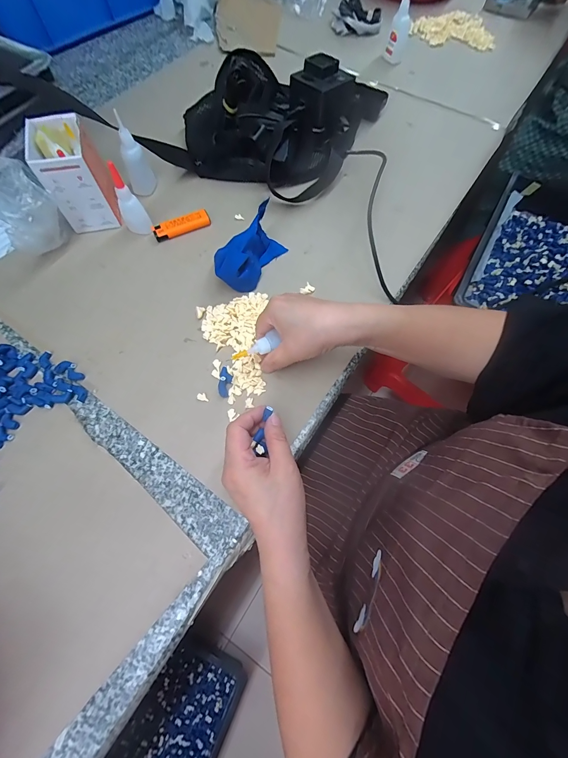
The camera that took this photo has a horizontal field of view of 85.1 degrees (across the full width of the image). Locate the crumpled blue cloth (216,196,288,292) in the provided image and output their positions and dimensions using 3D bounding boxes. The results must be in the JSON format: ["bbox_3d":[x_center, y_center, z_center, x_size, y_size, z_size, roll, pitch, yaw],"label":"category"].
[{"bbox_3d":[-0.046,-0.165,0.394,0.055,0.060,0.104,29,71,12],"label":"crumpled blue cloth"}]

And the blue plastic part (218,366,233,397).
[{"bbox_3d":[-0.067,0.002,0.350,0.014,0.008,0.035,9,68,4],"label":"blue plastic part"}]

